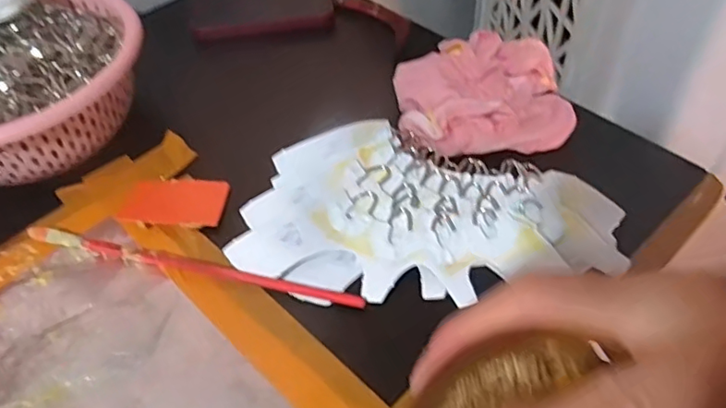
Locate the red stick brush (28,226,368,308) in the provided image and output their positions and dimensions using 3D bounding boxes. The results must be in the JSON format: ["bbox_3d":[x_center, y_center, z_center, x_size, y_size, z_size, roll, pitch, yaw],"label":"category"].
[{"bbox_3d":[-0.125,0.045,0.408,0.257,0.005,0.012,10,50,11],"label":"red stick brush"}]

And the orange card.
[{"bbox_3d":[-0.151,-0.001,0.455,0.082,0.004,0.046,2,49,5],"label":"orange card"}]

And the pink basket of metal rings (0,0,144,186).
[{"bbox_3d":[-0.297,-0.106,0.483,0.219,0.090,0.178,-28,53,-20],"label":"pink basket of metal rings"}]

